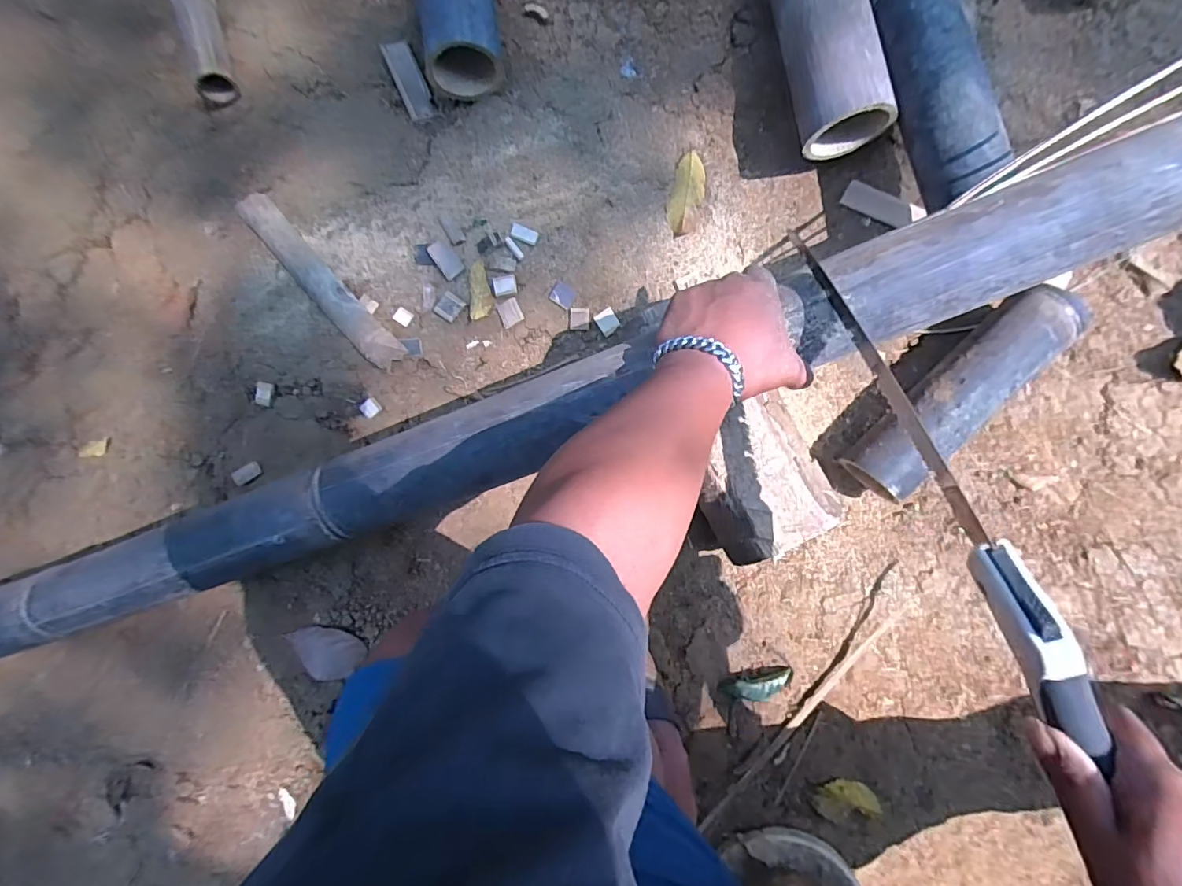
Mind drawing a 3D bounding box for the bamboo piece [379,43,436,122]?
[{"bbox_3d":[-0.240,-0.479,0.661,0.035,0.013,0.102,-23,85,3],"label":"bamboo piece"}]

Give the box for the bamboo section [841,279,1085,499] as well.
[{"bbox_3d":[0.406,-0.053,0.560,0.275,0.078,0.077,-44,87,5],"label":"bamboo section"}]

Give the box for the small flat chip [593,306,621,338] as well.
[{"bbox_3d":[0.021,-0.153,0.634,0.026,0.004,0.031,-32,85,3],"label":"small flat chip"}]

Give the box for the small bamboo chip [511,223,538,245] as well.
[{"bbox_3d":[-0.085,-0.265,0.636,0.036,0.004,0.019,22,89,6],"label":"small bamboo chip"}]

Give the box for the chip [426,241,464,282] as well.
[{"bbox_3d":[-0.188,-0.236,0.647,0.028,0.005,0.051,-37,84,2],"label":"chip"}]

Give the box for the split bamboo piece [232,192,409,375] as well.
[{"bbox_3d":[-0.356,-0.214,0.652,0.043,0.025,0.305,-43,84,2],"label":"split bamboo piece"}]

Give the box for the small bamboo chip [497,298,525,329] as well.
[{"bbox_3d":[-0.102,-0.165,0.638,0.029,0.004,0.031,-25,85,3],"label":"small bamboo chip"}]

